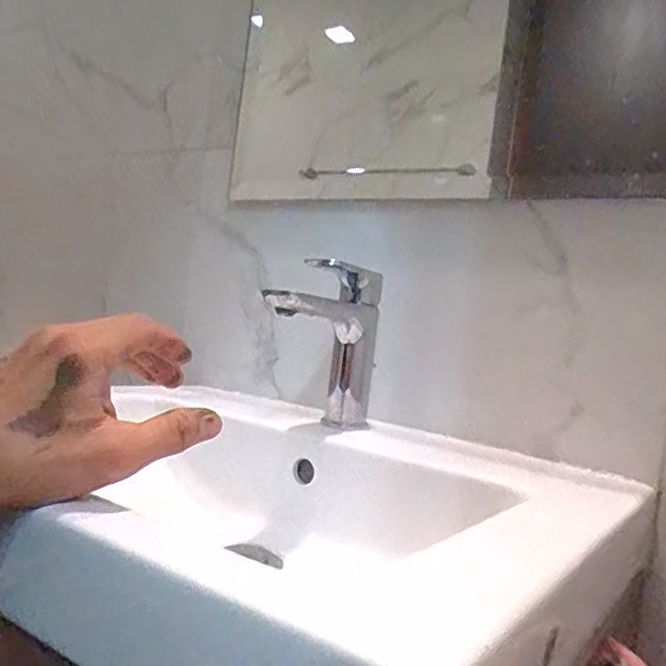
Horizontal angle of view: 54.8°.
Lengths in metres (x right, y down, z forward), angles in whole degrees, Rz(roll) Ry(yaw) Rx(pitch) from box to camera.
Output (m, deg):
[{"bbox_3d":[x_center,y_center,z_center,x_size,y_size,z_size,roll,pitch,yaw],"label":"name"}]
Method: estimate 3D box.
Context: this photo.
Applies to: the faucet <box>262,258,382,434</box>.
[{"bbox_3d":[-0.008,0.015,0.596,0.050,0.158,0.143,8,0,28],"label":"faucet"}]

